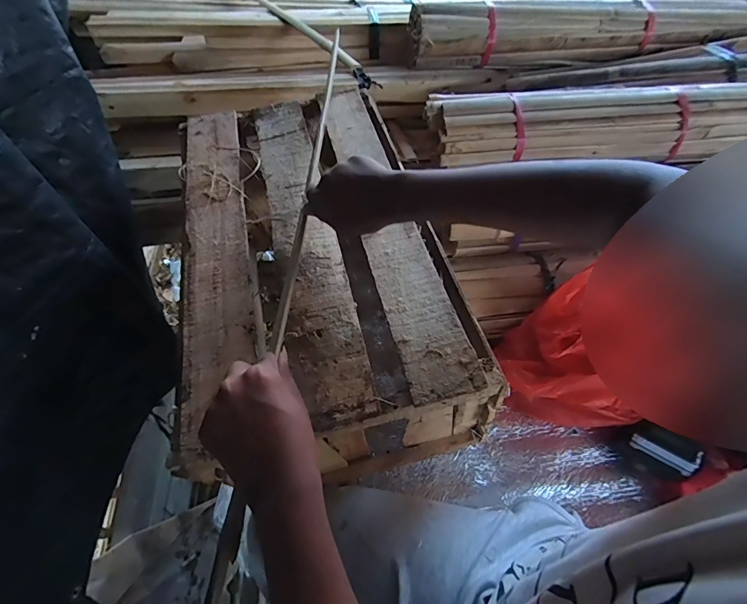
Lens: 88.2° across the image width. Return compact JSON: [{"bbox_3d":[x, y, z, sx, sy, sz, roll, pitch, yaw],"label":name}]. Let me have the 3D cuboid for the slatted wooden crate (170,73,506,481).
[{"bbox_3d":[-0.092,-0.097,0.528,0.339,0.073,0.627,-9,54,-10],"label":"slatted wooden crate"}]

